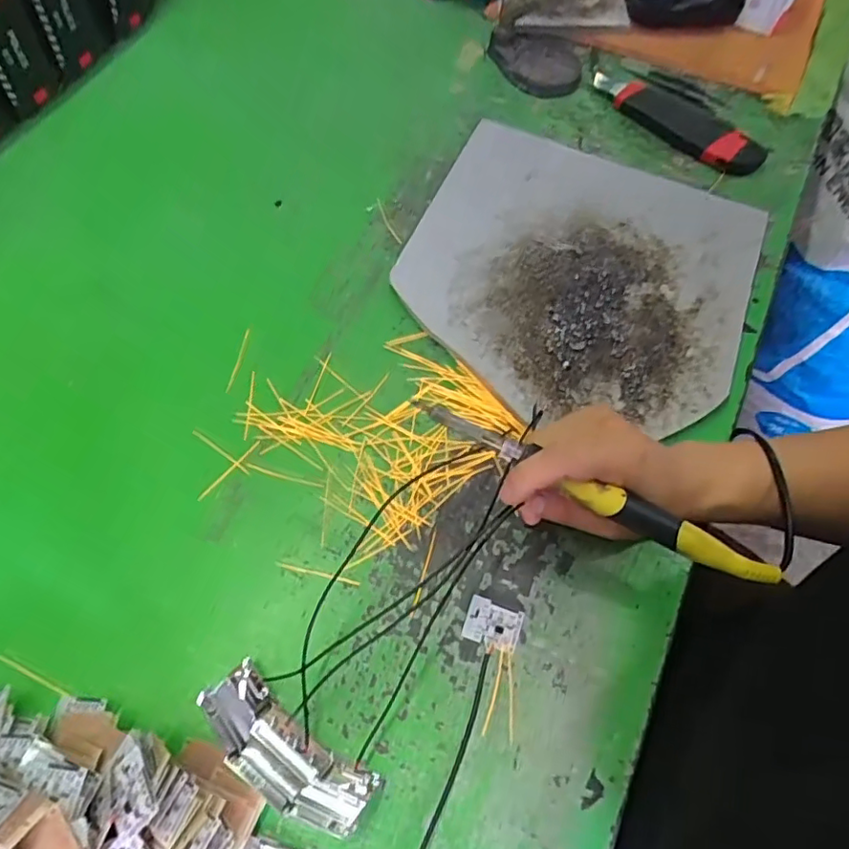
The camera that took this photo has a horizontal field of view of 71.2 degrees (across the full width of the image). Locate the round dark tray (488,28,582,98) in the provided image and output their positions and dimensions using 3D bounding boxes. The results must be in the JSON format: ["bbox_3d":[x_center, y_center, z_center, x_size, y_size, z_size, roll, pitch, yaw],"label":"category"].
[{"bbox_3d":[0.109,-0.341,0.558,0.080,0.026,0.086,1,65,-1],"label":"round dark tray"}]

